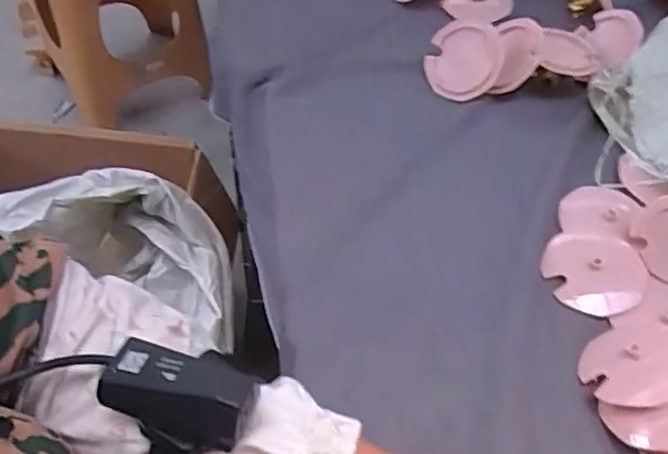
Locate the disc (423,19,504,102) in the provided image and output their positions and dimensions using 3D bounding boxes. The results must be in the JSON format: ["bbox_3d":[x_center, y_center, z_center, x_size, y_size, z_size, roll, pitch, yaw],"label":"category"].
[{"bbox_3d":[0.127,-0.164,0.596,0.073,0.015,0.075,-5,71,15],"label":"disc"}]

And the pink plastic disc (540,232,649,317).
[{"bbox_3d":[0.203,0.033,0.473,0.075,0.014,0.072,1,54,-2],"label":"pink plastic disc"}]

